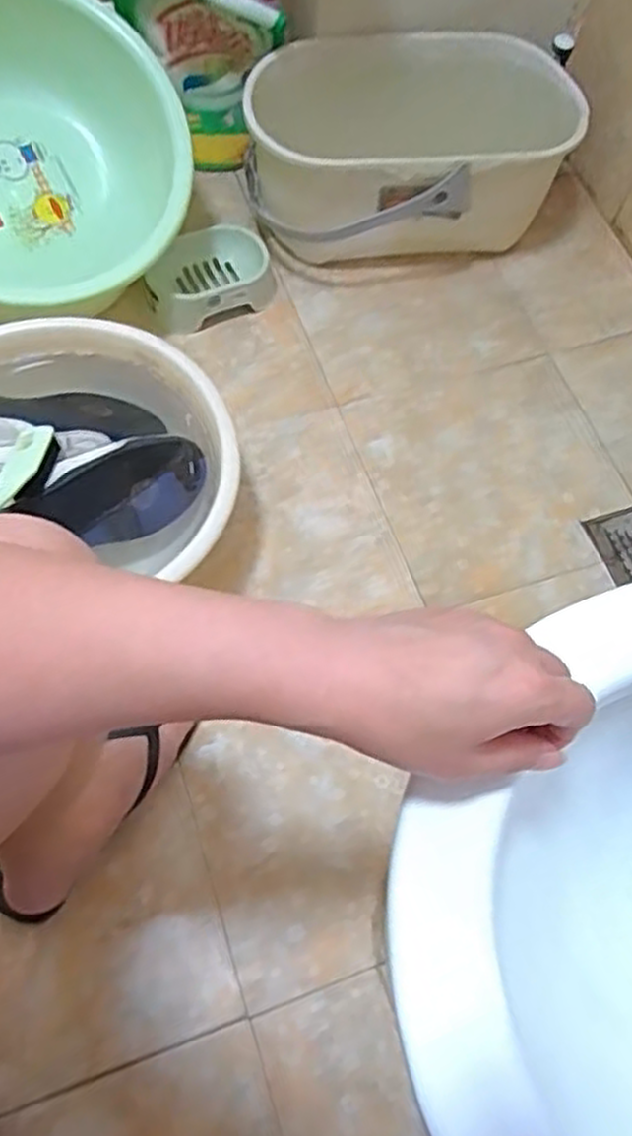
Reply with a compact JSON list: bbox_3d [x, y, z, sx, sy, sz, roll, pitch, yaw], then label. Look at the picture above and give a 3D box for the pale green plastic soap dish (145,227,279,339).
[{"bbox_3d":[-0.137,-0.373,0.990,0.168,0.045,0.111,-23,68,-13],"label":"pale green plastic soap dish"}]

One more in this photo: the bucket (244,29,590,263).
[{"bbox_3d":[0.116,-0.527,0.985,0.400,0.187,0.229,-9,72,4],"label":"bucket"}]

